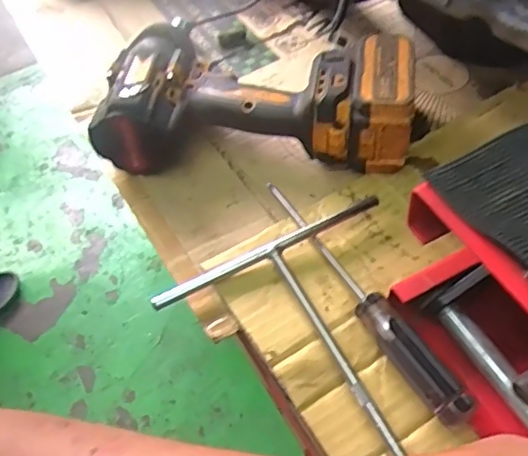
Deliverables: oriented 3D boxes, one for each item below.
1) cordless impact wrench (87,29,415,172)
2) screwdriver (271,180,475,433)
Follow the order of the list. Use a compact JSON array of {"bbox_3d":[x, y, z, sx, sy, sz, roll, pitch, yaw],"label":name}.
[{"bbox_3d":[-0.006,-0.134,0.530,0.266,0.076,0.172,1,55,6],"label":"cordless impact wrench"},{"bbox_3d":[0.065,0.041,0.421,0.021,0.029,0.233,-28,57,-14],"label":"screwdriver"}]

